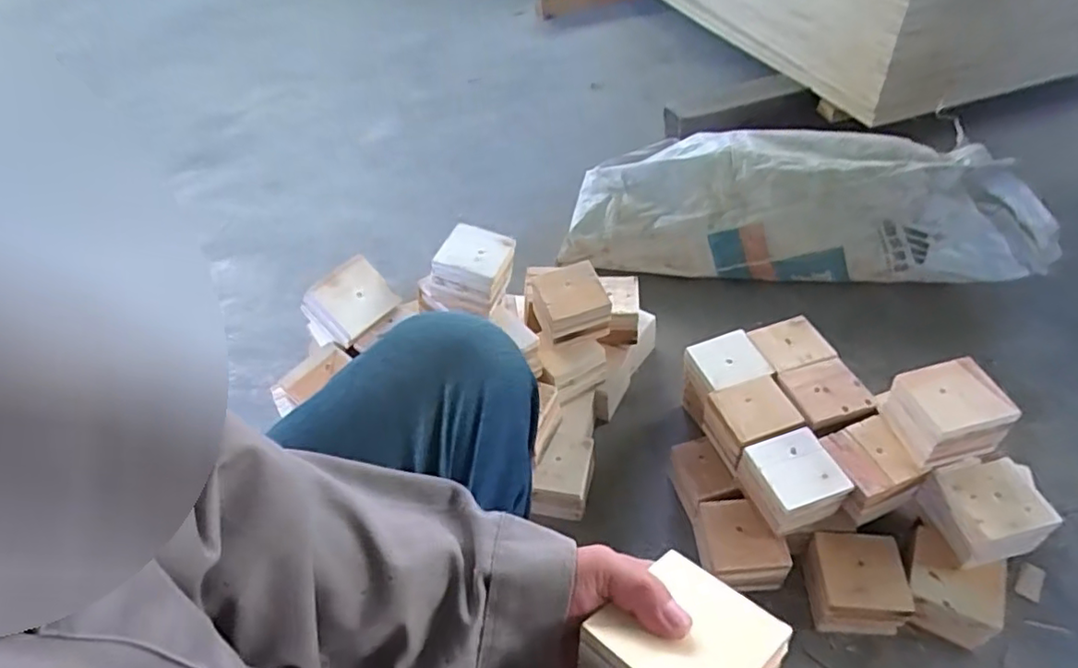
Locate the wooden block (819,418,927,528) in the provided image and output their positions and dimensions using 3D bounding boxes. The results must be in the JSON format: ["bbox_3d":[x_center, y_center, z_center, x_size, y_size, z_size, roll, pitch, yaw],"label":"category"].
[{"bbox_3d":[0.409,0.174,0.777,0.093,0.078,0.096,-17,46,-10],"label":"wooden block"}]

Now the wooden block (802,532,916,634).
[{"bbox_3d":[0.386,0.307,0.760,0.105,0.072,0.100,-1,46,6],"label":"wooden block"}]

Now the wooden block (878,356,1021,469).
[{"bbox_3d":[0.484,0.089,0.745,0.110,0.081,0.111,-10,45,-3],"label":"wooden block"}]

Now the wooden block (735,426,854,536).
[{"bbox_3d":[0.316,0.194,0.783,0.102,0.084,0.097,-17,46,-9],"label":"wooden block"}]

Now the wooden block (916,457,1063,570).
[{"bbox_3d":[0.518,0.210,0.726,0.112,0.076,0.097,-9,45,-2],"label":"wooden block"}]

